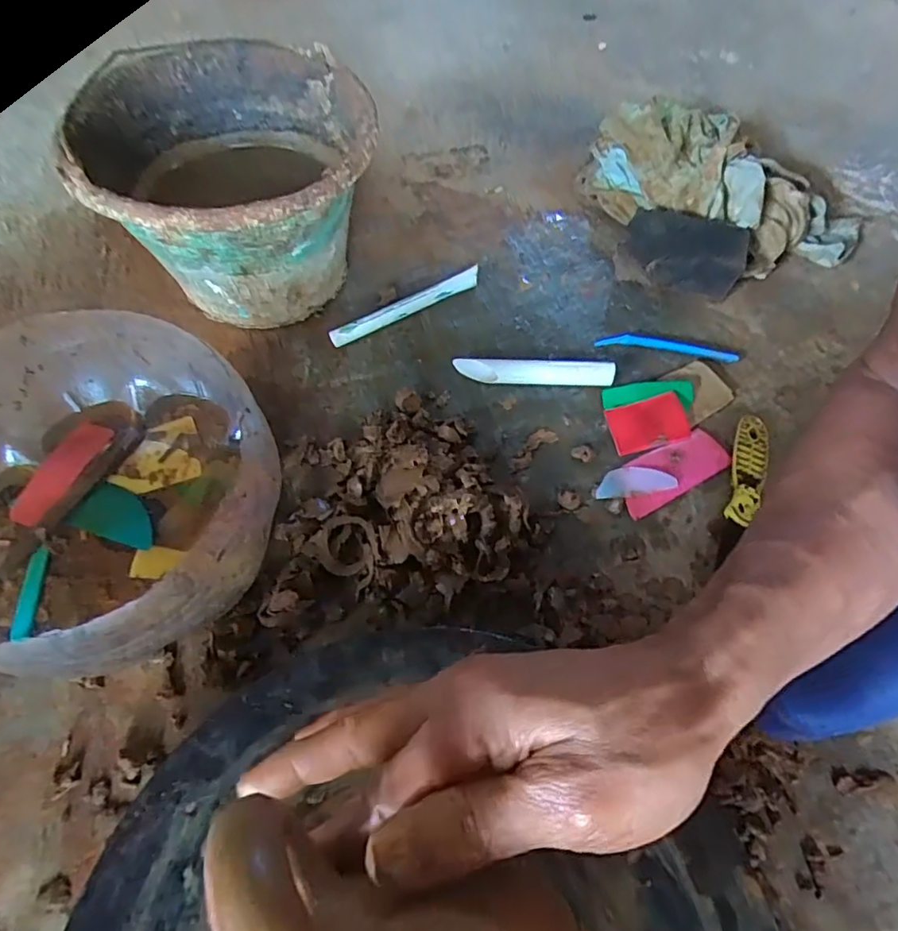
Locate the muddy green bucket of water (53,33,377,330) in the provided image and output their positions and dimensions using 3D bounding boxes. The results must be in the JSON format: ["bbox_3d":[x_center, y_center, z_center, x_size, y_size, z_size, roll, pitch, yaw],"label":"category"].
[{"bbox_3d":[-0.200,-0.260,0.558,0.239,0.175,0.275,-19,63,-12],"label":"muddy green bucket of water"}]

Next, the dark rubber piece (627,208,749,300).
[{"bbox_3d":[0.254,-0.230,0.614,0.125,0.054,0.078,24,63,12],"label":"dark rubber piece"}]

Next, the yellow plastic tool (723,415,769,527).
[{"bbox_3d":[0.265,0.003,0.500,0.031,0.017,0.112,19,62,9],"label":"yellow plastic tool"}]

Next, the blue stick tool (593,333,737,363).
[{"bbox_3d":[0.221,-0.121,0.574,0.140,0.009,0.021,10,61,4],"label":"blue stick tool"}]

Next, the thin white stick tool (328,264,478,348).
[{"bbox_3d":[-0.042,-0.168,0.593,0.177,0.022,0.017,-29,65,-17],"label":"thin white stick tool"}]

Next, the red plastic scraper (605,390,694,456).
[{"bbox_3d":[0.187,-0.040,0.527,0.078,0.005,0.046,-14,79,-11],"label":"red plastic scraper"}]

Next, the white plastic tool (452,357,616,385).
[{"bbox_3d":[0.082,-0.091,0.549,0.150,0.024,0.018,4,60,1],"label":"white plastic tool"}]

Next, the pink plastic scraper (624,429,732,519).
[{"bbox_3d":[0.197,0.003,0.504,0.112,0.010,0.046,-26,64,-15],"label":"pink plastic scraper"}]

